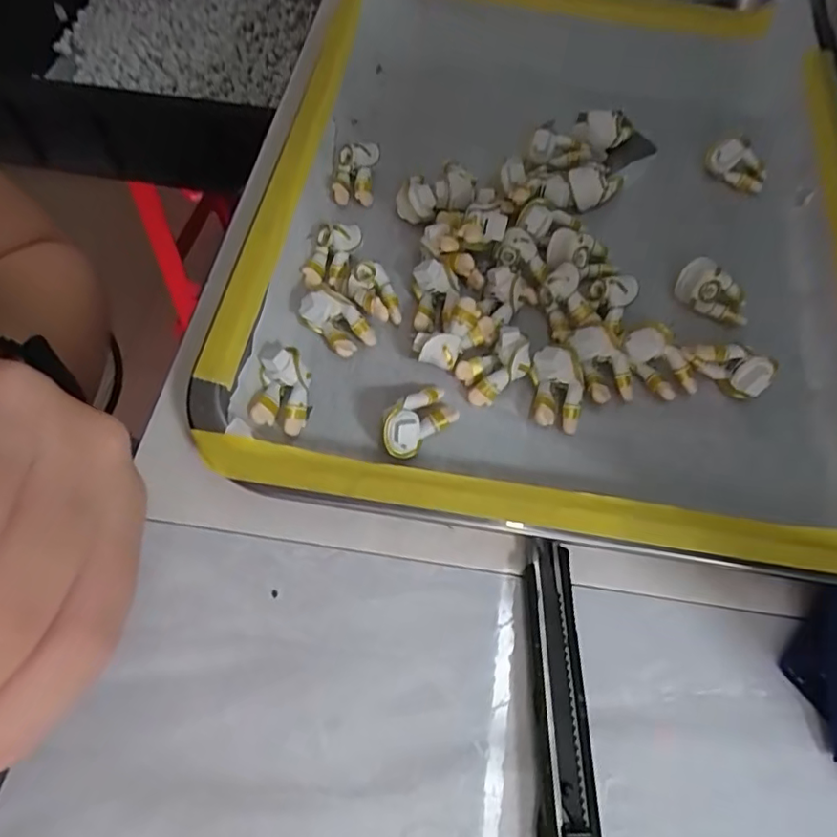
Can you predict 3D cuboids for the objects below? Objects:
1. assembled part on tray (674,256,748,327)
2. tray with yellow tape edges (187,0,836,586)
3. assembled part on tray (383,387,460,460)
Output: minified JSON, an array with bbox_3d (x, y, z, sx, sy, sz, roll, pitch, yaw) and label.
[{"bbox_3d":[0.122,-0.052,0.232,0.031,0.017,0.012,31,67,14],"label":"assembled part on tray"},{"bbox_3d":[0.066,-0.113,0.260,0.249,0.023,0.328,9,63,4],"label":"tray with yellow tape edges"},{"bbox_3d":[0.000,0.001,0.207,0.030,0.016,0.016,-41,71,-19],"label":"assembled part on tray"}]

